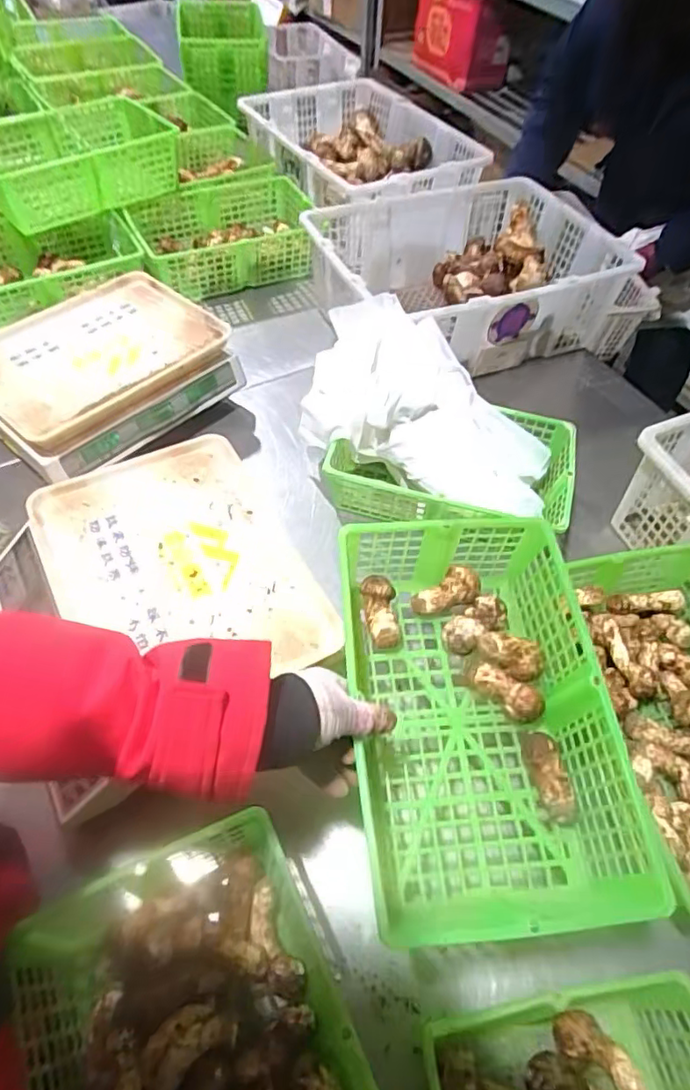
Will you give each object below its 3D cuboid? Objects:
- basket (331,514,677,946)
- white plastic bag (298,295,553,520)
[{"bbox_3d":[0.118,0.148,0.535,0.216,0.120,0.342,-2,55,-4],"label":"basket"},{"bbox_3d":[0.119,-0.180,0.798,0.349,0.148,0.195,28,58,16],"label":"white plastic bag"}]

